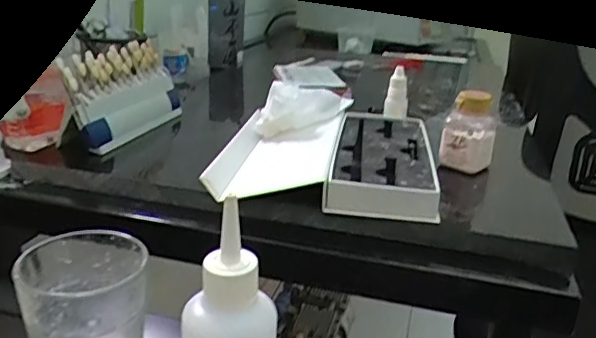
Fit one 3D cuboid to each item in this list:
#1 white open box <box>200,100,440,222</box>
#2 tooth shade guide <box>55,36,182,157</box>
[{"bbox_3d":[0.029,-0.013,0.525,0.193,0.039,0.219,6,20,6],"label":"white open box"},{"bbox_3d":[-0.178,-0.077,0.582,0.035,0.092,0.163,10,20,14],"label":"tooth shade guide"}]

